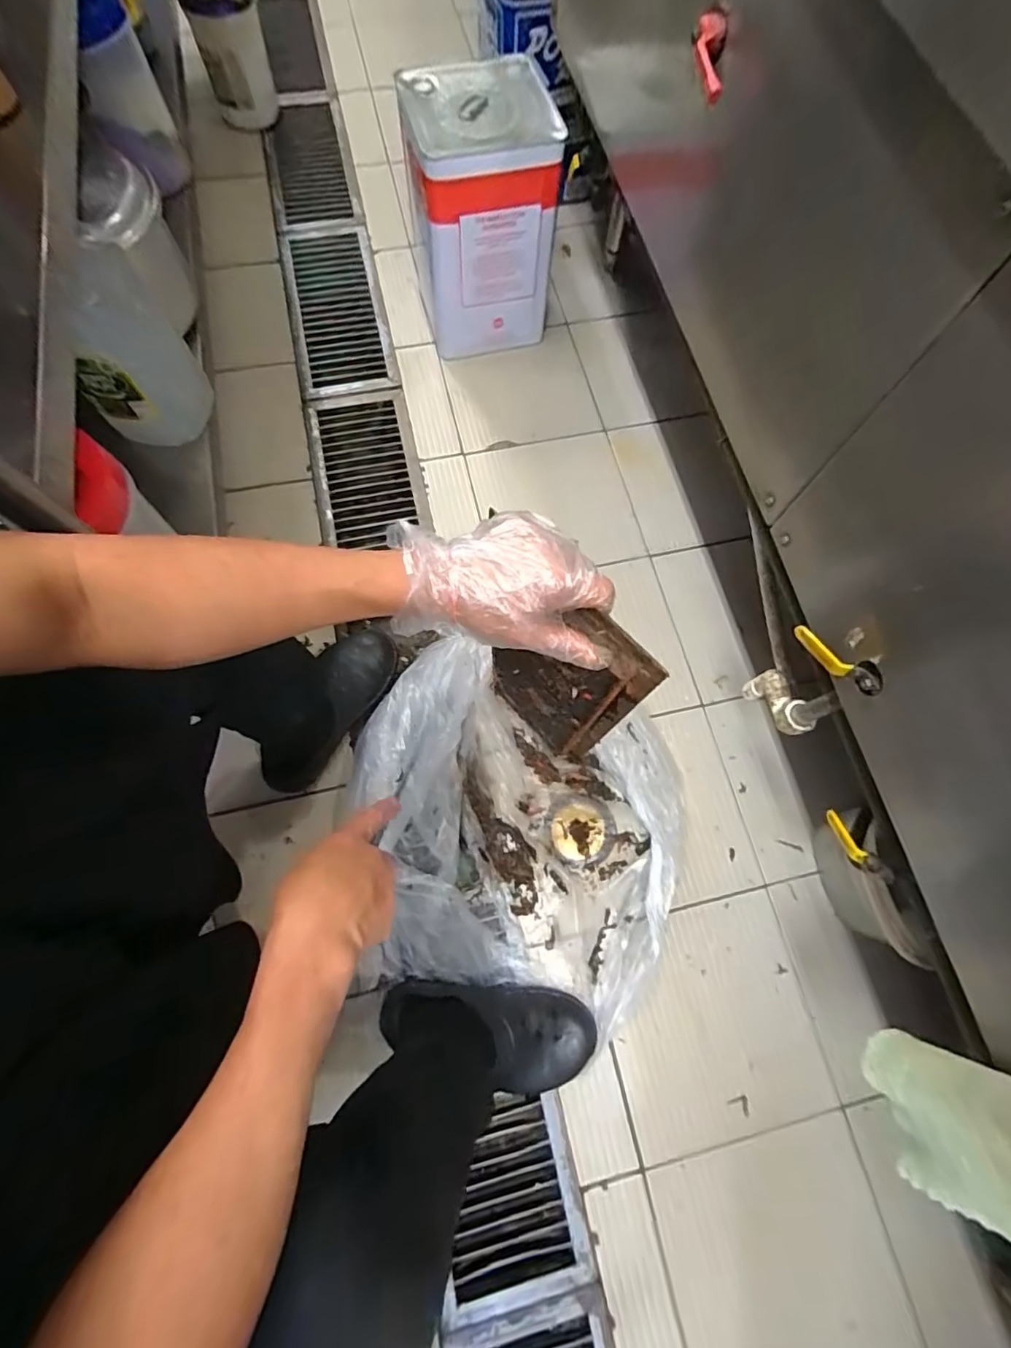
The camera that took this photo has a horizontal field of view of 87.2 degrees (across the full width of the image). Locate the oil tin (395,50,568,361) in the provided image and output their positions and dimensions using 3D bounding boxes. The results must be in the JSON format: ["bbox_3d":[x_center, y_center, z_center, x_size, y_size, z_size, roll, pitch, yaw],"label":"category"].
[{"bbox_3d":[-0.050,-0.874,1.033,0.252,0.355,0.246,-8,73,-5],"label":"oil tin"}]

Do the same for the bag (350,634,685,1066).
[{"bbox_3d":[0.019,0.229,0.781,0.454,0.184,0.466,8,72,3],"label":"bag"}]

